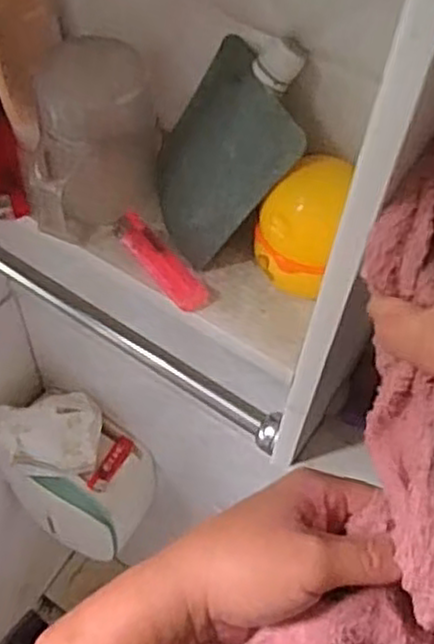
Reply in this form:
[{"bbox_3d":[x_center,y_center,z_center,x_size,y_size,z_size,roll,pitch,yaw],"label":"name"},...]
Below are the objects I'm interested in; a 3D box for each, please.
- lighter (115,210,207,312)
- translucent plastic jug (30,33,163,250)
[{"bbox_3d":[-0.036,-0.039,0.470,0.023,0.013,0.078,-36,65,-25],"label":"lighter"},{"bbox_3d":[-0.073,-0.110,0.458,0.070,0.096,0.089,7,55,0],"label":"translucent plastic jug"}]

